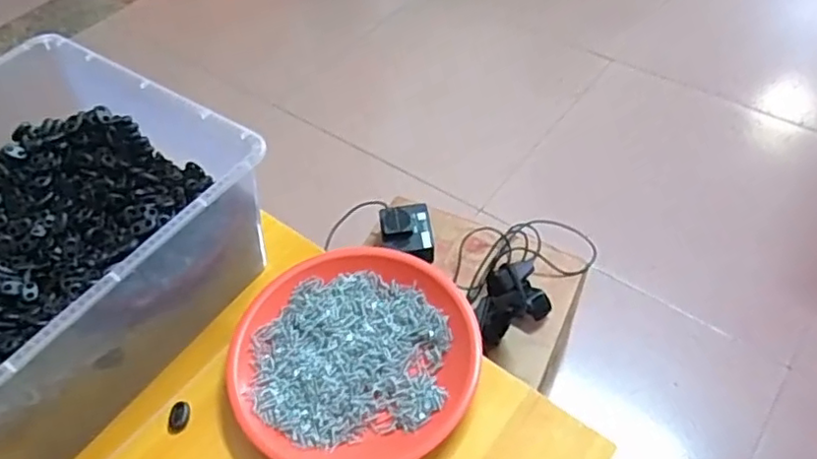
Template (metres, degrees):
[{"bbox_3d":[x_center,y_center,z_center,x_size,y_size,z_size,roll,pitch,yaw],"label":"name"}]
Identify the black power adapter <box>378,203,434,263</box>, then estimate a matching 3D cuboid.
[{"bbox_3d":[-0.002,0.005,0.900,0.073,0.051,0.079,-10,51,-3],"label":"black power adapter"}]

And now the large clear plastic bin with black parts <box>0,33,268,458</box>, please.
[{"bbox_3d":[-0.305,0.014,0.516,0.296,0.140,0.290,28,58,25],"label":"large clear plastic bin with black parts"}]

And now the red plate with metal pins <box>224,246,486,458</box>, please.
[{"bbox_3d":[-0.043,0.101,0.502,0.188,0.027,0.189,-2,51,3],"label":"red plate with metal pins"}]

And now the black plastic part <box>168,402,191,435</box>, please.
[{"bbox_3d":[-0.180,0.147,0.487,0.016,0.006,0.023,3,51,7],"label":"black plastic part"}]

